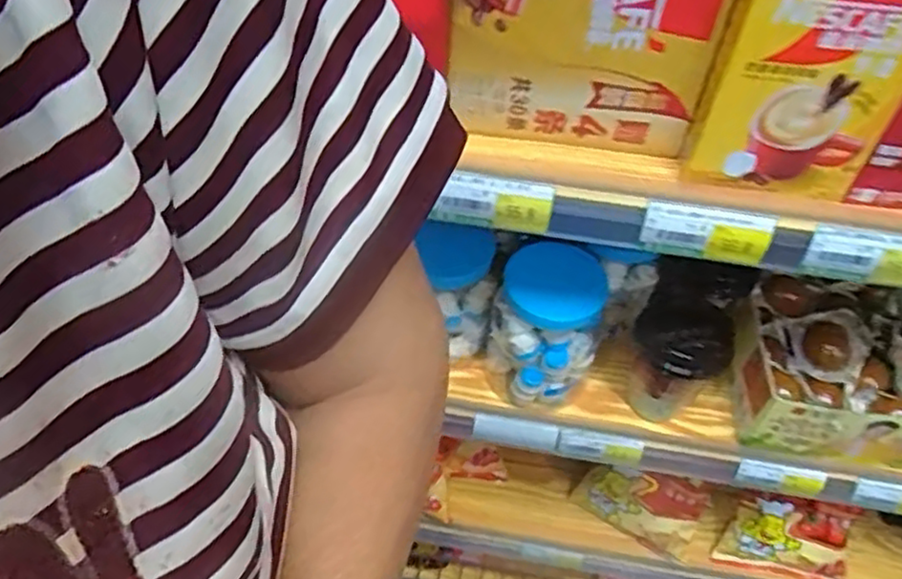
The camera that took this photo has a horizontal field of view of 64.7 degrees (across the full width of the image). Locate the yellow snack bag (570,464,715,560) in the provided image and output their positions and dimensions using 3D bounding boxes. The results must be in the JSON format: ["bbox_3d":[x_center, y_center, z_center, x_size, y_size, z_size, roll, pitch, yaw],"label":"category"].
[{"bbox_3d":[0.233,0.274,0.892,0.149,0.114,0.045,17,51,11],"label":"yellow snack bag"}]

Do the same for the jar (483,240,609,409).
[{"bbox_3d":[0.086,0.035,0.655,0.102,0.147,0.089,9,50,5],"label":"jar"}]

